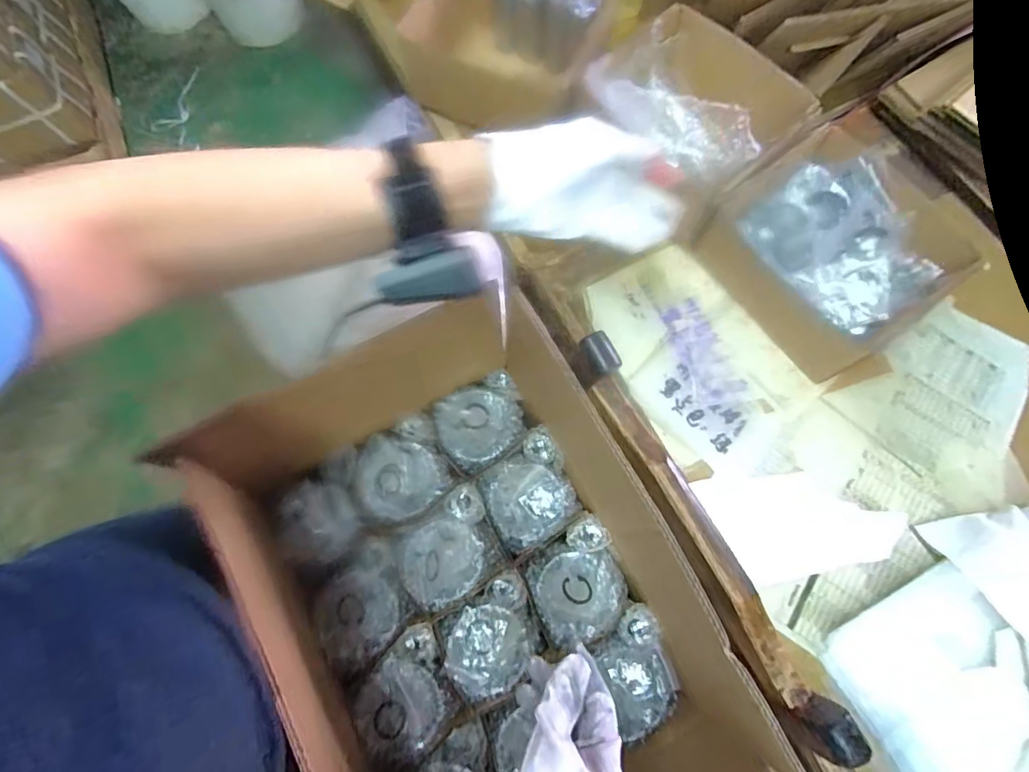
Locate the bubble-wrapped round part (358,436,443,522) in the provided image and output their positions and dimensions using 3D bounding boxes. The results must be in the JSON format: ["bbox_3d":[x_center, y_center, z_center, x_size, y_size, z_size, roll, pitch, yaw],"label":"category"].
[{"bbox_3d":[-0.137,0.104,0.604,0.090,0.034,0.099,0,75,2],"label":"bubble-wrapped round part"}]

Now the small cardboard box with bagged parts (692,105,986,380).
[{"bbox_3d":[0.314,-0.135,0.499,0.165,0.079,0.201,-38,77,-8],"label":"small cardboard box with bagged parts"}]

